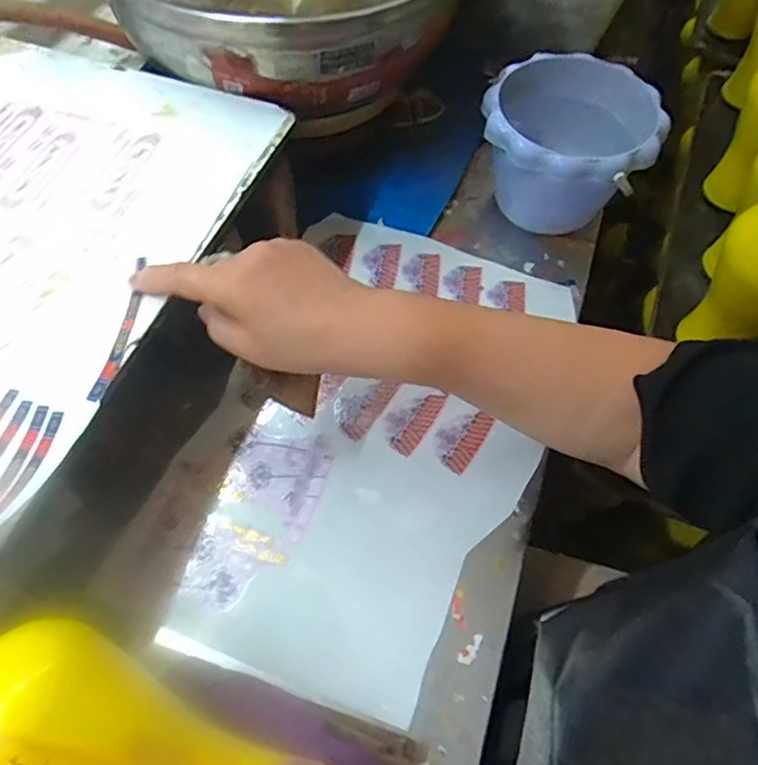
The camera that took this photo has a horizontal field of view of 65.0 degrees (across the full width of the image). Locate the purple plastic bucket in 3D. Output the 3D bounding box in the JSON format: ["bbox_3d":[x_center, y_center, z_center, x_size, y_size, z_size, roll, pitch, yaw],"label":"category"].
[{"bbox_3d":[0.172,-0.224,0.587,0.165,0.122,0.150,2,60,-4],"label":"purple plastic bucket"}]

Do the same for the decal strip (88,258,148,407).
[{"bbox_3d":[-0.161,-0.037,0.376,0.011,0.004,0.108,6,62,0],"label":"decal strip"}]

